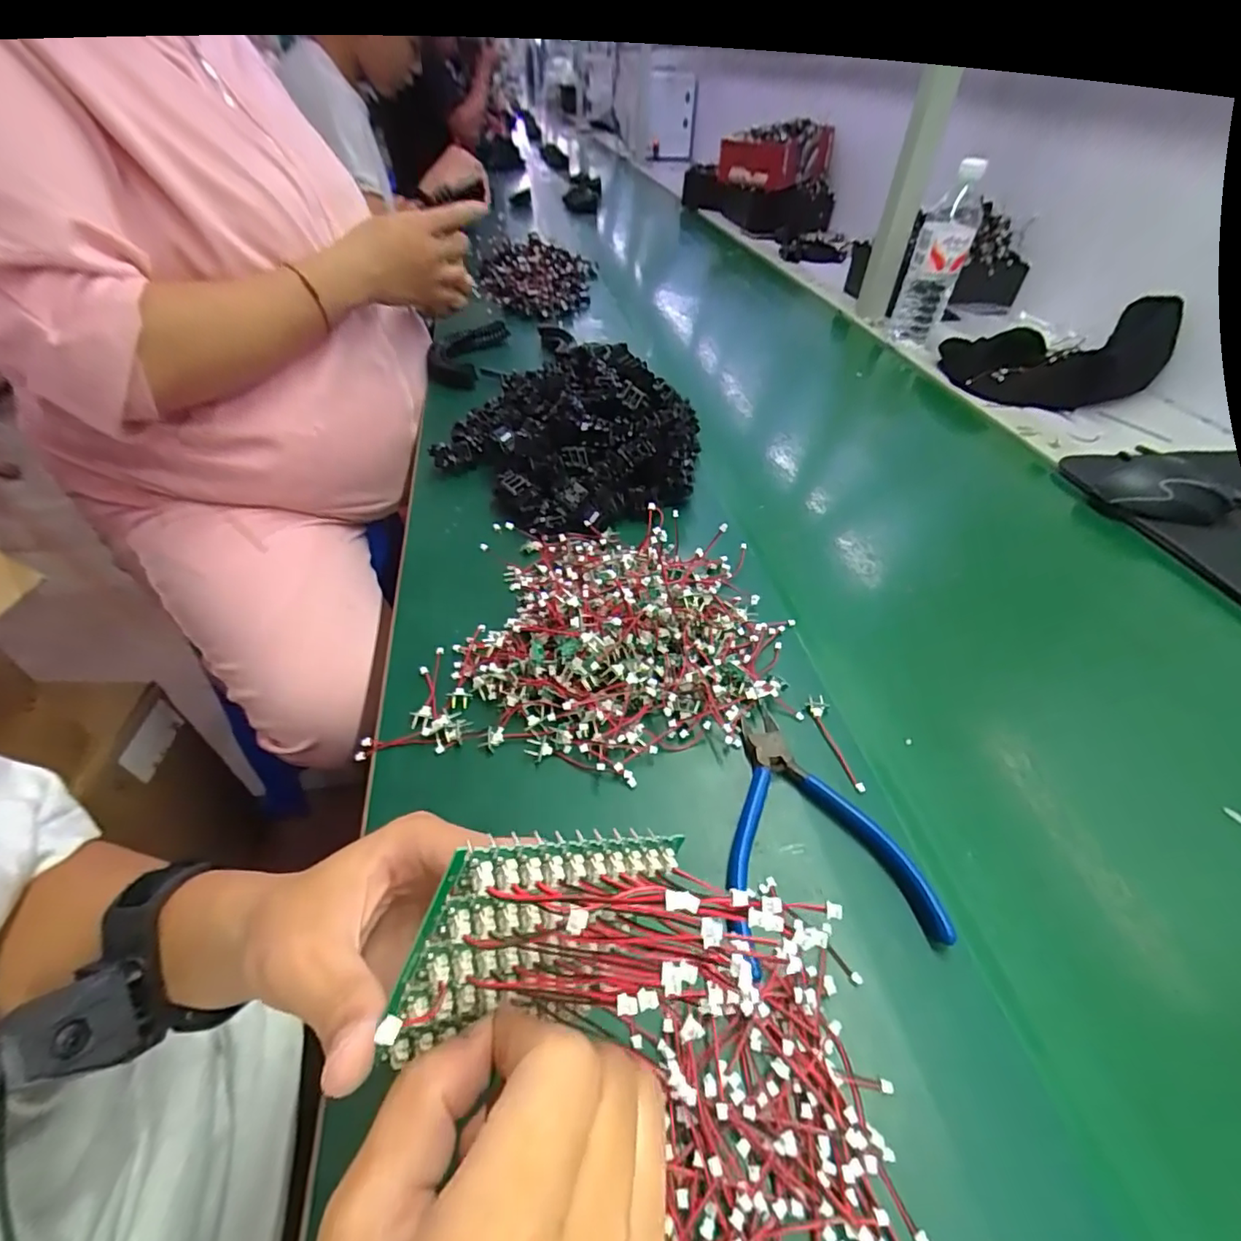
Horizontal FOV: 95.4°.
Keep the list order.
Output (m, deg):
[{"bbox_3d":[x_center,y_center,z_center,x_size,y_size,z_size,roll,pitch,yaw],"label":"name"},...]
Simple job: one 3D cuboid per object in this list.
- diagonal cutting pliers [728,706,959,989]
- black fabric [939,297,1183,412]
[{"bbox_3d":[0.099,0.105,0.312,0.105,0.008,0.143,-4,45,-6],"label":"diagonal cutting pliers"},{"bbox_3d":[0.627,-0.378,0.788,0.289,0.097,0.178,-3,45,-5],"label":"black fabric"}]

